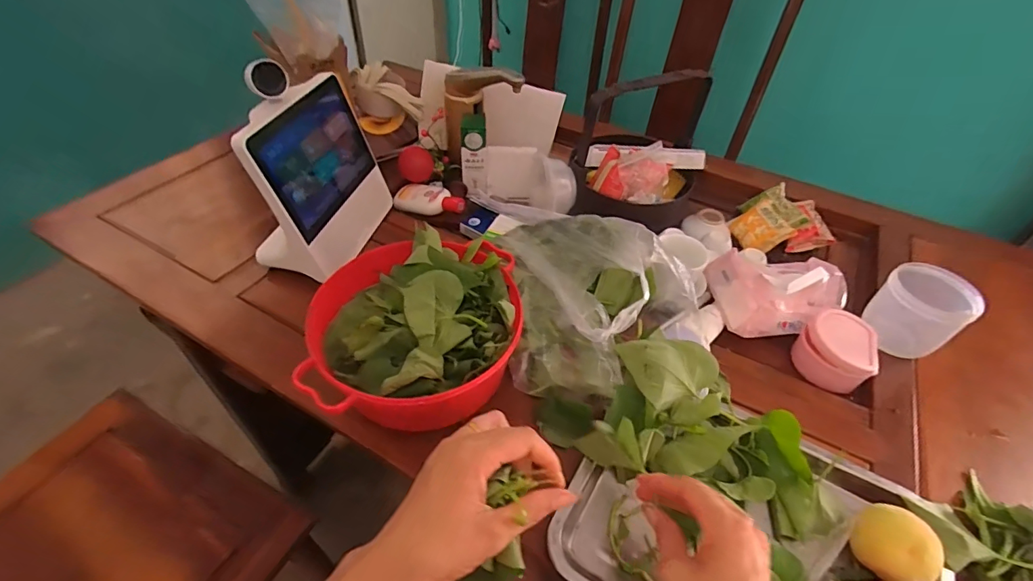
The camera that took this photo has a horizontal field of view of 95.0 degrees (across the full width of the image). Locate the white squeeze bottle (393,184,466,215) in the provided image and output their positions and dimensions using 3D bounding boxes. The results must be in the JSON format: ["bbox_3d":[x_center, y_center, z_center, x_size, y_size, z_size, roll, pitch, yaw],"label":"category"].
[{"bbox_3d":[-0.143,-0.151,0.788,0.119,0.030,0.052,9,46,5],"label":"white squeeze bottle"}]

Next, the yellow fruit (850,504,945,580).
[{"bbox_3d":[0.317,0.216,0.400,0.047,0.050,0.061,-8,47,-11],"label":"yellow fruit"}]

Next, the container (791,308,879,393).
[{"bbox_3d":[0.397,0.072,0.583,0.073,0.064,0.084,-29,54,-27],"label":"container"}]

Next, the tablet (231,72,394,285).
[{"bbox_3d":[-0.265,-0.154,0.637,0.106,0.194,0.227,14,47,10],"label":"tablet"}]

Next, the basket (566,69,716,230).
[{"bbox_3d":[0.204,-0.236,0.758,0.191,0.190,0.183,18,48,14],"label":"basket"}]

